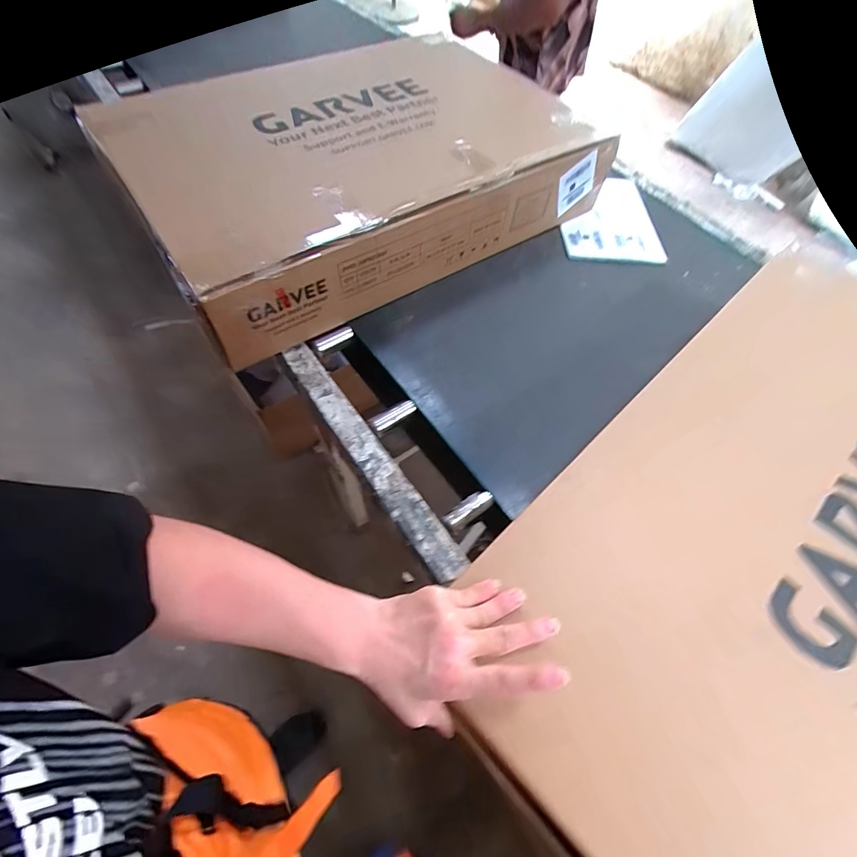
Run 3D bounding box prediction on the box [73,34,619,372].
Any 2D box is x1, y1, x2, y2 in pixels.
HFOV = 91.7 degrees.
[{"bbox_3d":[-0.084,-0.489,0.835,0.866,0.189,0.421,-31,66,-19],"label":"box"}]

